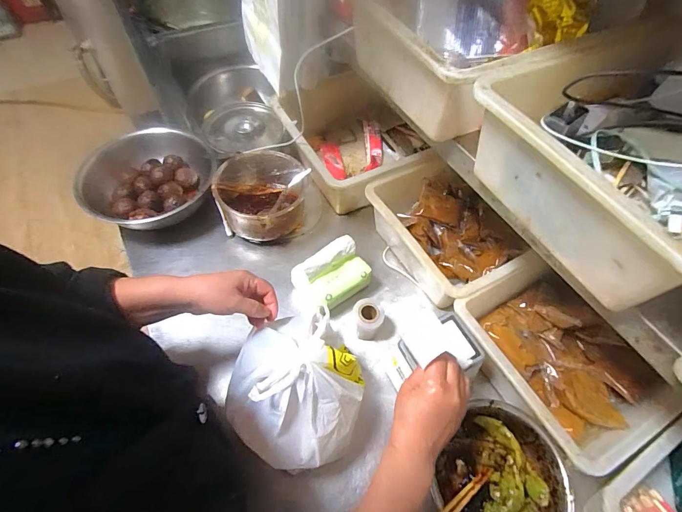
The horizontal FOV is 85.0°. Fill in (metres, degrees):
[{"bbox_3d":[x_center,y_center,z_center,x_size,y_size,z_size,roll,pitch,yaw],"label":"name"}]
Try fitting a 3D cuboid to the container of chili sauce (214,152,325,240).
[{"bbox_3d":[-0.146,-0.117,0.753,0.184,0.104,0.173,1,56,-2],"label":"container of chili sauce"}]

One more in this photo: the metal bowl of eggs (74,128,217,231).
[{"bbox_3d":[-0.401,-0.161,0.776,0.245,0.100,0.244,1,56,-2],"label":"metal bowl of eggs"}]

